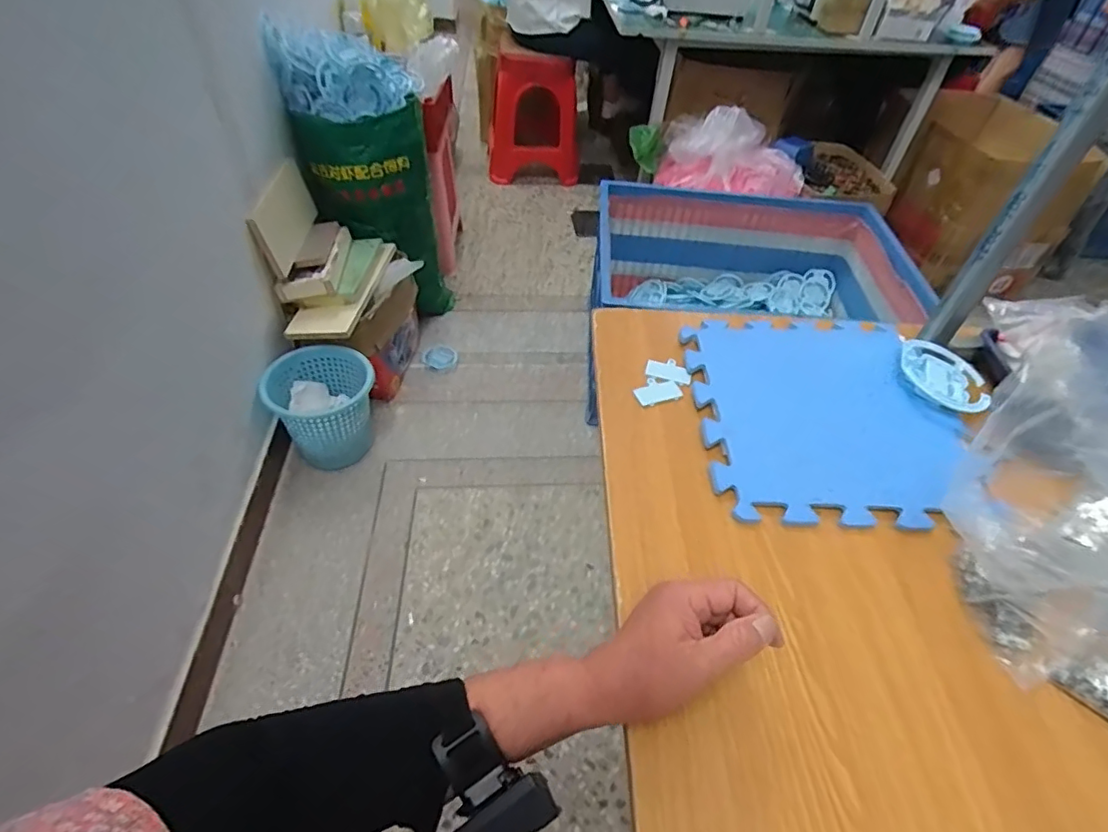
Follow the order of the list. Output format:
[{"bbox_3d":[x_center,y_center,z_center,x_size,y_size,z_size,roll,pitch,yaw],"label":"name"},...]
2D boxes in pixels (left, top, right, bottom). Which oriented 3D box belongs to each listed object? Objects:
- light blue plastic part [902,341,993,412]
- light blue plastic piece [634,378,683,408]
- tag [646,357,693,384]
[{"bbox_3d":[0.433,-0.046,0.628,0.091,0.021,0.087,3,47,-3],"label":"light blue plastic part"},{"bbox_3d":[0.114,-0.028,0.624,0.052,0.006,0.036,-12,49,-16],"label":"light blue plastic piece"},{"bbox_3d":[0.133,-0.053,0.645,0.052,0.004,0.036,20,48,13],"label":"tag"}]

